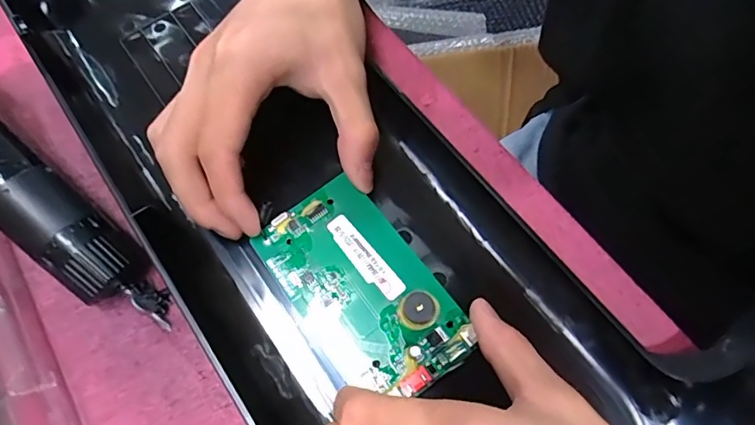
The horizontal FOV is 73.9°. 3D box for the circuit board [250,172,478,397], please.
[{"bbox_3d":[-0.008,0.034,0.233,0.061,0.012,0.104,-33,70,-13],"label":"circuit board"}]

